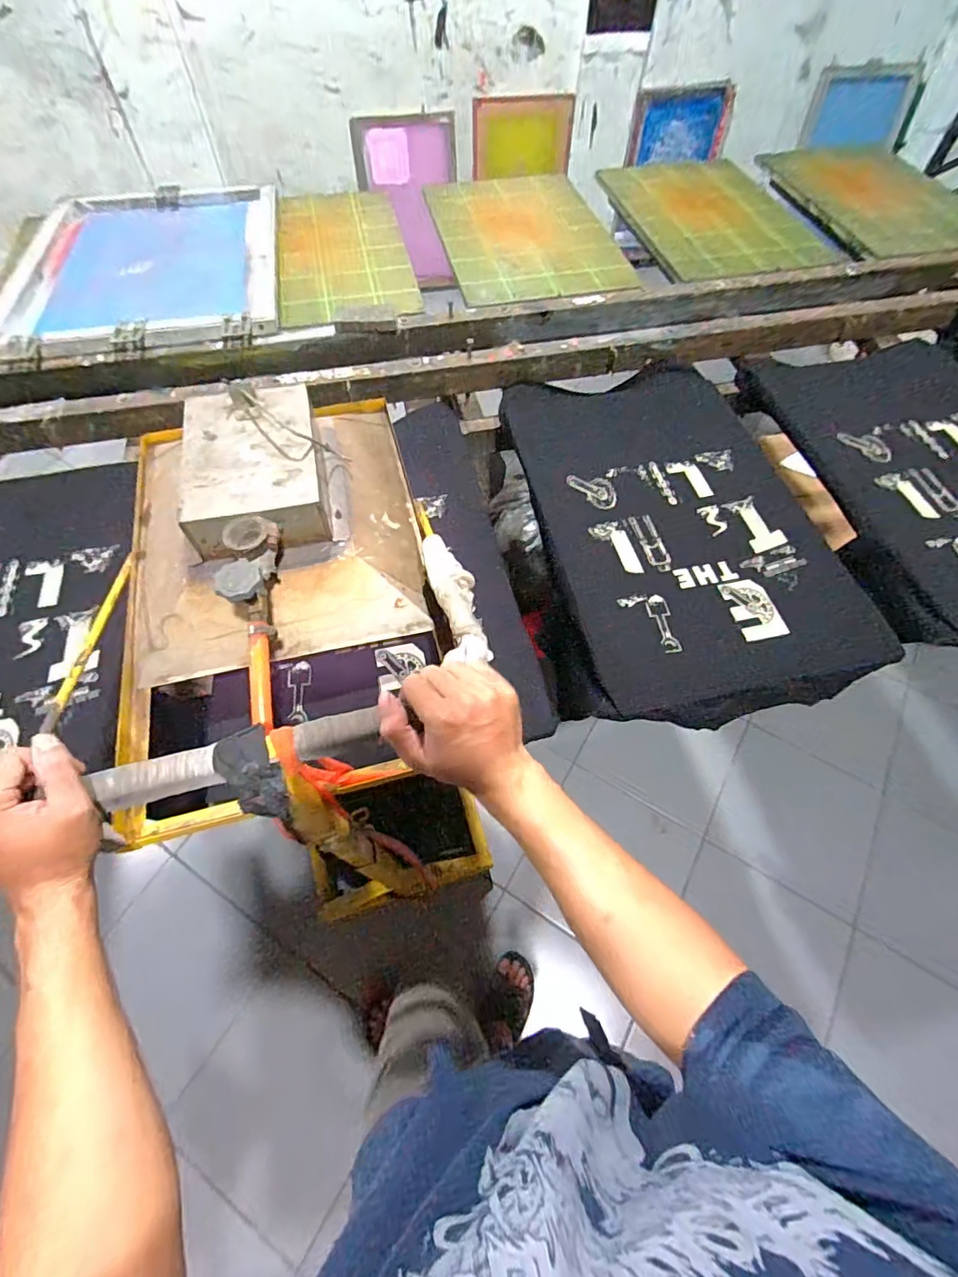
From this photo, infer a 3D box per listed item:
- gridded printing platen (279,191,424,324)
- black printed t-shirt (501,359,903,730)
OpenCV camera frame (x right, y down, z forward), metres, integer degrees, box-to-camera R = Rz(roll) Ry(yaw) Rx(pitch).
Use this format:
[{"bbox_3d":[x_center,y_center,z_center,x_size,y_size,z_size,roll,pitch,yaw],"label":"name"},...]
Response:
[{"bbox_3d":[-0.321,-0.924,1.225,0.293,0.020,0.602,-10,61,-6],"label":"gridded printing platen"},{"bbox_3d":[0.292,-0.193,0.828,0.432,0.062,0.682,-8,61,-5],"label":"black printed t-shirt"}]

